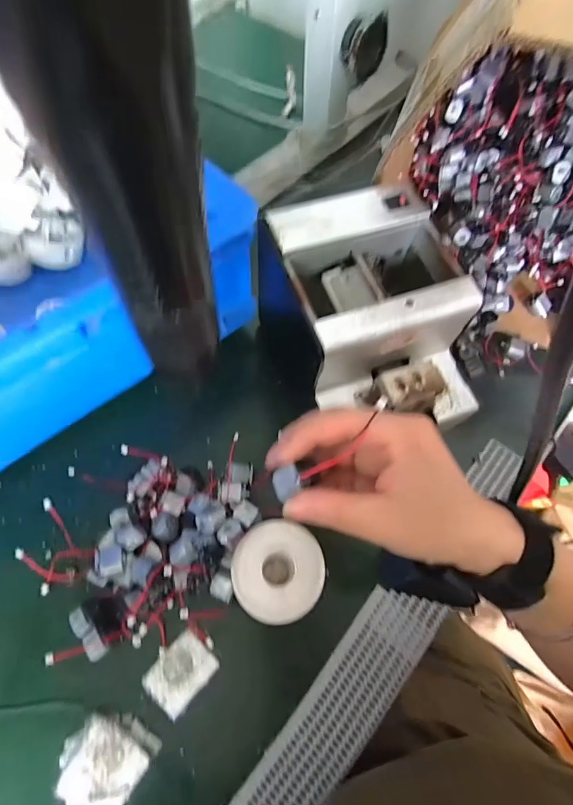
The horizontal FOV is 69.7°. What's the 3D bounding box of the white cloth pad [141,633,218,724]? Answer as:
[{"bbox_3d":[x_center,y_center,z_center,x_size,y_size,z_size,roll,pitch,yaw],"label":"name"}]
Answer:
[{"bbox_3d":[-0.079,0.203,0.309,0.038,0.004,0.047,40,70,15],"label":"white cloth pad"}]

